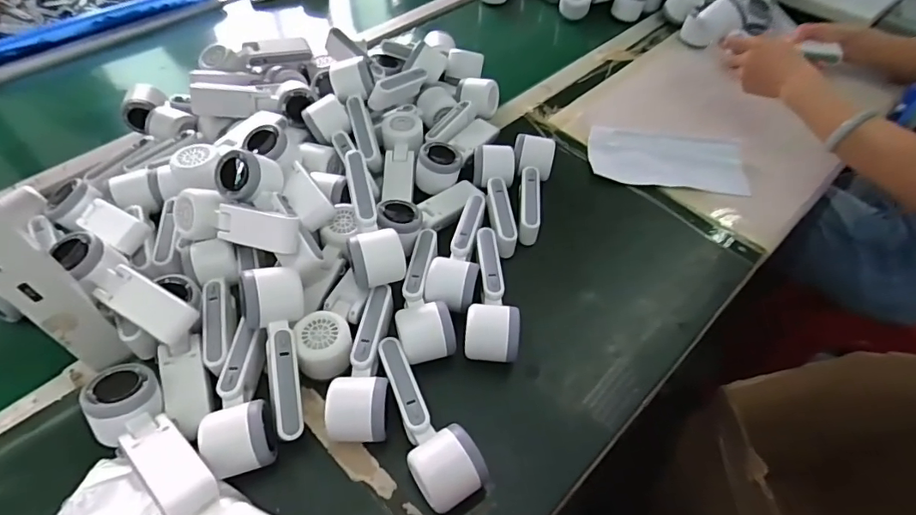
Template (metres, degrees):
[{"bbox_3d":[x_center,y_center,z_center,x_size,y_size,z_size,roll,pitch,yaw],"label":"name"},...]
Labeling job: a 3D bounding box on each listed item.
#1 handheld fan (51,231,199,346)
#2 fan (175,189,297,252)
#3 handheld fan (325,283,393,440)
[{"bbox_3d":[-0.330,0.029,0.503,0.159,0.038,0.053,41,78,8],"label":"handheld fan"},{"bbox_3d":[-0.244,-0.036,0.562,0.154,0.049,0.046,13,54,7],"label":"fan"},{"bbox_3d":[-0.095,0.105,0.512,0.053,0.058,0.163,-1,52,-3],"label":"handheld fan"}]

